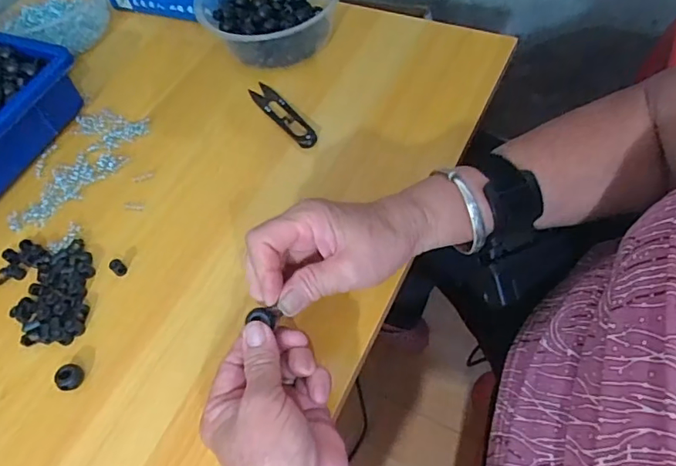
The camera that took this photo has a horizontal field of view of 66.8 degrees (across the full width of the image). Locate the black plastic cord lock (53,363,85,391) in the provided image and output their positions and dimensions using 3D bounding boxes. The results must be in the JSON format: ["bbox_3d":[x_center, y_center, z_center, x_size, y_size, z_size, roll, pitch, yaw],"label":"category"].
[{"bbox_3d":[-0.184,0.099,0.352,0.015,0.012,0.018,20,62,18],"label":"black plastic cord lock"}]

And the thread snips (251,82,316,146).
[{"bbox_3d":[-0.051,-0.110,0.469,0.021,0.006,0.097,-33,59,-14],"label":"thread snips"}]

